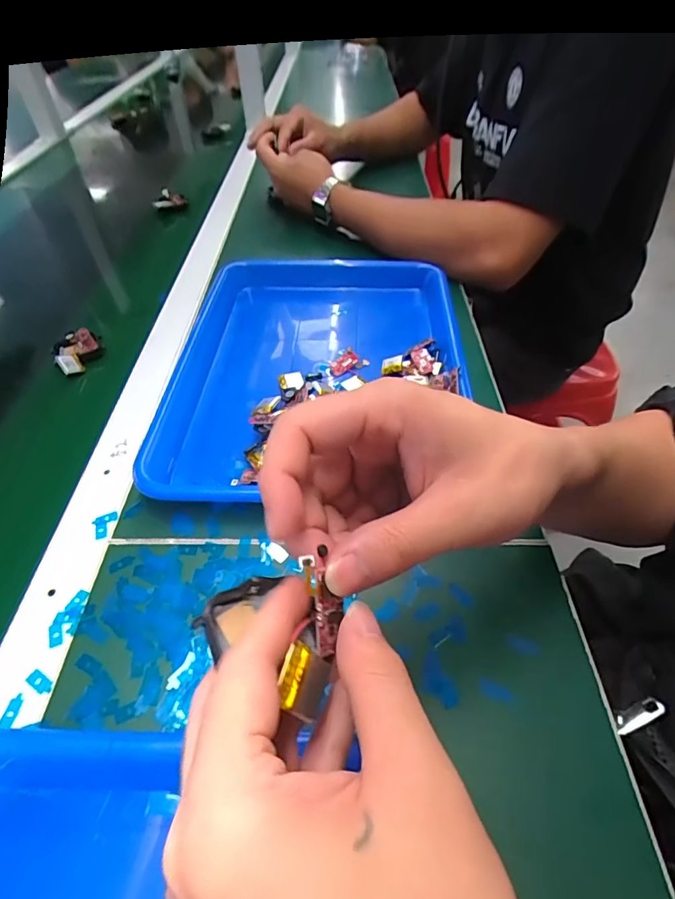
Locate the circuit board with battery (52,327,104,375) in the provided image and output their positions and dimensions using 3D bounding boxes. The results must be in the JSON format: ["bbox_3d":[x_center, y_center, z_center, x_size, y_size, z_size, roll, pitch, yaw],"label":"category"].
[{"bbox_3d":[-0.257,-0.099,0.460,0.043,0.019,0.056,-25,52,-22],"label":"circuit board with battery"}]

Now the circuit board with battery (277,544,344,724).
[{"bbox_3d":[-0.010,0.063,0.160,0.010,0.024,0.051,-8,60,30],"label":"circuit board with battery"}]

